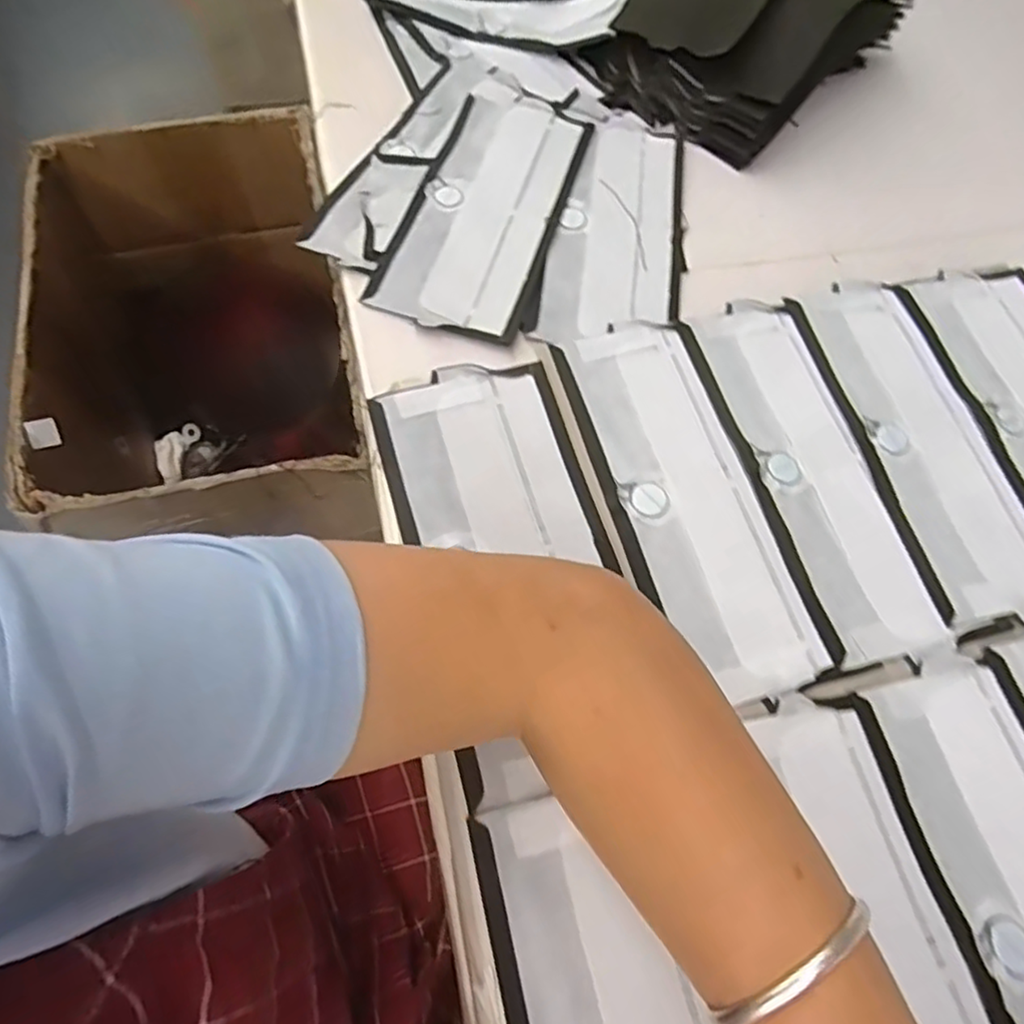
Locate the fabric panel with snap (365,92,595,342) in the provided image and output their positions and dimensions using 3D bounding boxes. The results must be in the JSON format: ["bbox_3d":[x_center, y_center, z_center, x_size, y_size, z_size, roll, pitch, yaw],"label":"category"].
[{"bbox_3d":[-0.019,-0.229,0.485,0.109,0.008,0.233,16,66,4],"label":"fabric panel with snap"}]

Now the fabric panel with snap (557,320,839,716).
[{"bbox_3d":[0.100,-0.011,0.368,0.090,0.004,0.232,-14,67,-9],"label":"fabric panel with snap"}]

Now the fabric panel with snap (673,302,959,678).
[{"bbox_3d":[0.177,-0.029,0.387,0.083,0.007,0.235,-10,67,-8],"label":"fabric panel with snap"}]

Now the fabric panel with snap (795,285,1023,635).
[{"bbox_3d":[0.260,-0.048,0.400,0.085,0.004,0.235,-12,67,-9],"label":"fabric panel with snap"}]

